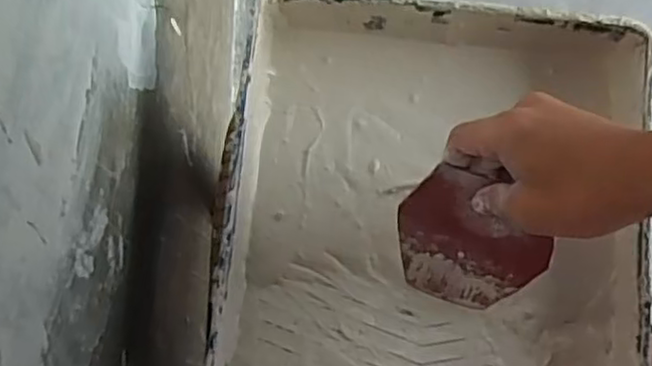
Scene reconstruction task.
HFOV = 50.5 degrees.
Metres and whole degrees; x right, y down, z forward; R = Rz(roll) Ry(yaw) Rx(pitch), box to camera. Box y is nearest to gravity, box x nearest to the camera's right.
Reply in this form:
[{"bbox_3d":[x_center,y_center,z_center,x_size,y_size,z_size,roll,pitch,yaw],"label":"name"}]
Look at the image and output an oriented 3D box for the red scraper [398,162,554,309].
[{"bbox_3d":[0.089,0.041,0.452,0.097,0.092,0.004,37,32,-8],"label":"red scraper"}]

